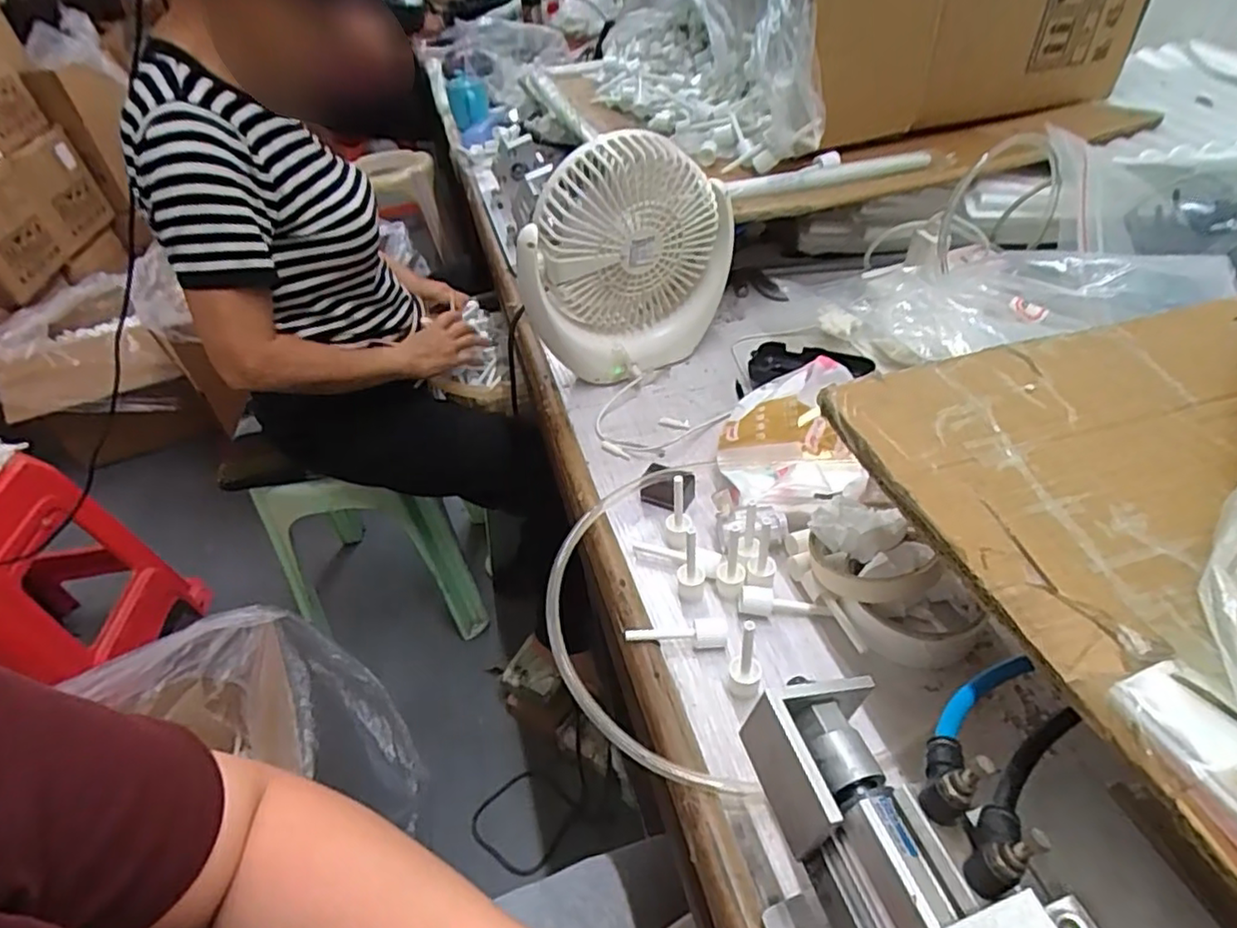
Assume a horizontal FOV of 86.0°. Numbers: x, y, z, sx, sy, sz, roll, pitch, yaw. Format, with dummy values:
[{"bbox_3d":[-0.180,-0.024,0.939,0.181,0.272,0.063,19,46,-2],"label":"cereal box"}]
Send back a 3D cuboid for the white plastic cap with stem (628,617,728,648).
[{"bbox_3d":[0.038,0.108,0.429,0.064,0.012,0.015,-1,42,7],"label":"white plastic cap with stem"}]

